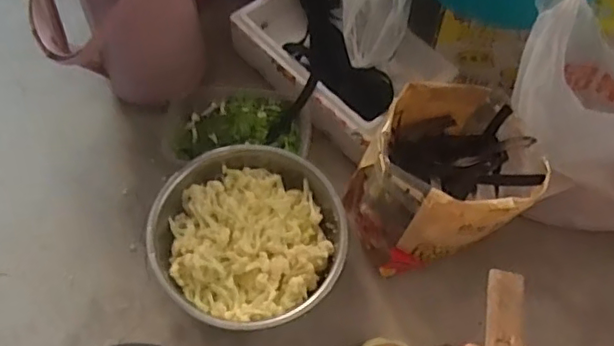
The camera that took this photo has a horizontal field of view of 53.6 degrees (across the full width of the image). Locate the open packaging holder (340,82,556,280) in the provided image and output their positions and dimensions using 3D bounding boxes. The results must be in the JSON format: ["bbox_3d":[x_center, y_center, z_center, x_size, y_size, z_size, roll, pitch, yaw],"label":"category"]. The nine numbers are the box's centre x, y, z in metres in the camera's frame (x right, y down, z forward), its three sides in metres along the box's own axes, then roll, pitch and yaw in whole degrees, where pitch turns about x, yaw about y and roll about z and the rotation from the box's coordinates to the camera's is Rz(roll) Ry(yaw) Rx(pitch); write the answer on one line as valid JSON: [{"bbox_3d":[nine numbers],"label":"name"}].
[{"bbox_3d":[0.164,0.011,0.764,0.194,0.195,0.174,-10,61,-10],"label":"open packaging holder"}]

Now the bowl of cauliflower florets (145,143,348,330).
[{"bbox_3d":[-0.075,0.084,0.789,0.234,0.071,0.232,2,59,-3],"label":"bowl of cauliflower florets"}]

